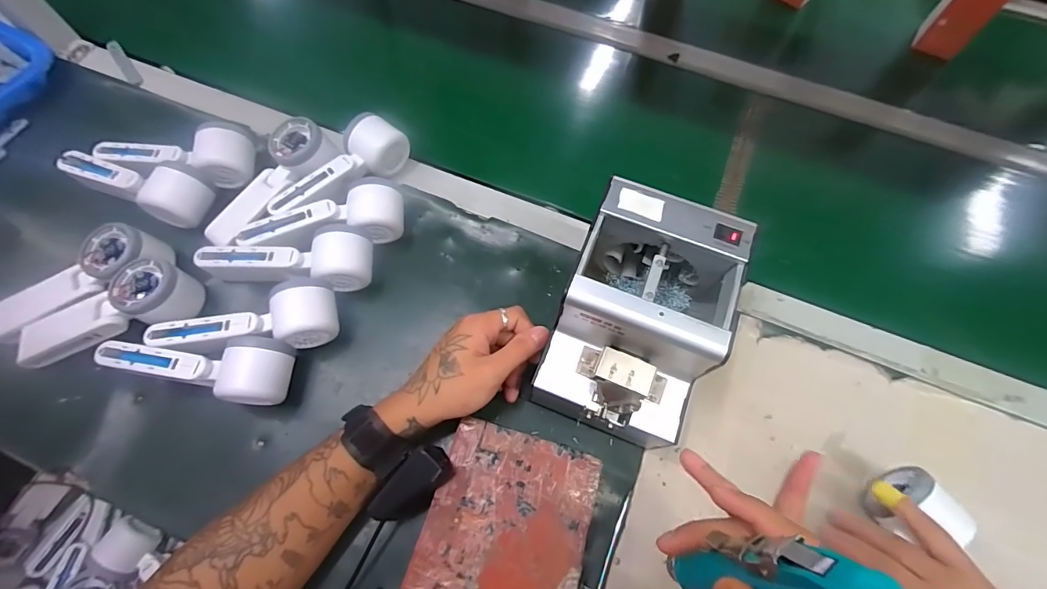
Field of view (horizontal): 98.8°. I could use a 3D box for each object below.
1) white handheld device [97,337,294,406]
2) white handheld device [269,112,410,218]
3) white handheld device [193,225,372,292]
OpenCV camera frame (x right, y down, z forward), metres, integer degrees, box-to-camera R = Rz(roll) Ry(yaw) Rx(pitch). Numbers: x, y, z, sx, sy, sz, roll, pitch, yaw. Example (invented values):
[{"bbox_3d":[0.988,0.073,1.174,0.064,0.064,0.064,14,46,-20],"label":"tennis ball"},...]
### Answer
[{"bbox_3d":[-0.300,0.066,0.421,0.155,0.045,0.057,6,66,1],"label":"white handheld device"},{"bbox_3d":[-0.202,-0.134,0.499,0.058,0.044,0.160,37,70,13],"label":"white handheld device"},{"bbox_3d":[-0.240,-0.040,0.472,0.161,0.062,0.062,6,66,1],"label":"white handheld device"}]

